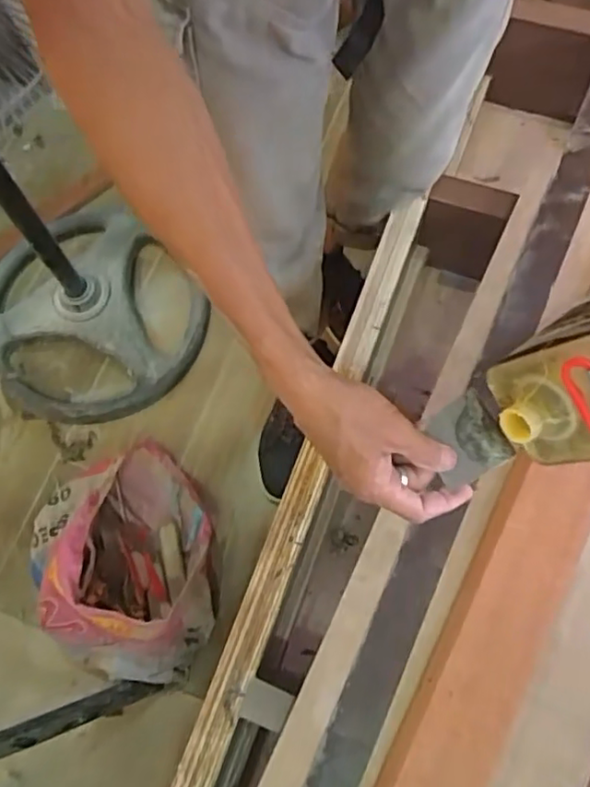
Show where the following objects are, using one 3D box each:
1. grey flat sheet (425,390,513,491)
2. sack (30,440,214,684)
[{"bbox_3d":[0.126,0.035,0.459,0.054,0.005,0.058,-27,74,-2],"label":"grey flat sheet"},{"bbox_3d":[-0.243,0.234,0.879,0.258,0.229,0.323,-38,74,-11],"label":"sack"}]

